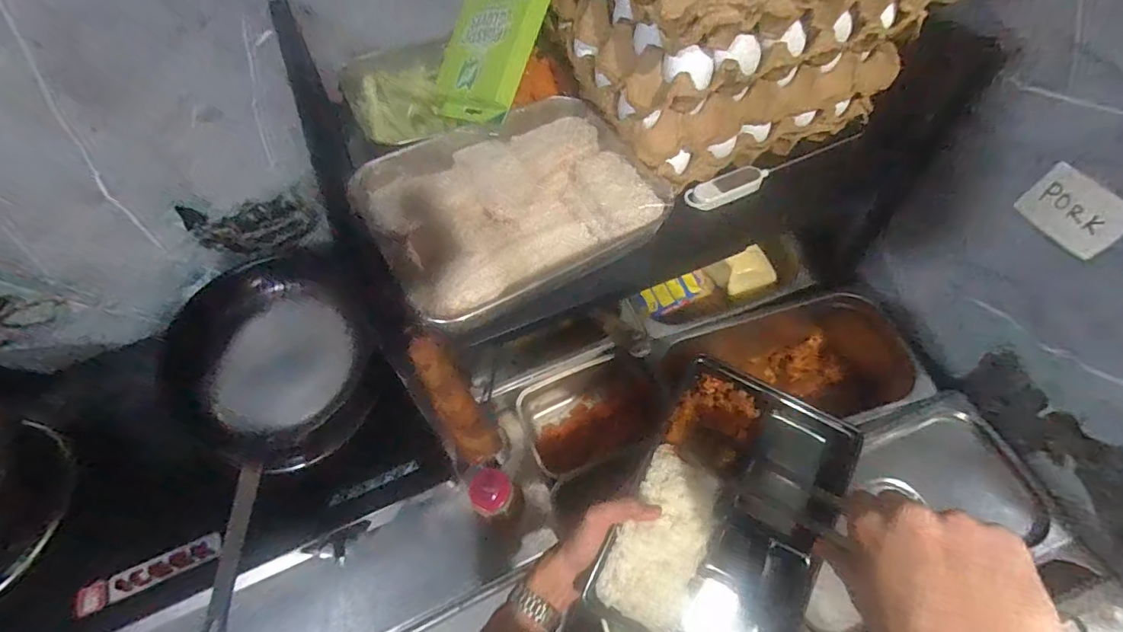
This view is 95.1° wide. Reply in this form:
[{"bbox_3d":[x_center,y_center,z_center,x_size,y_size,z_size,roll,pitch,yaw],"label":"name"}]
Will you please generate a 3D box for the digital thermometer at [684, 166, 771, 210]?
[{"bbox_3d":[0.168,-0.130,0.519,0.092,0.012,0.027,-23,63,-10],"label":"digital thermometer"}]

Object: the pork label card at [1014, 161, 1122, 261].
[{"bbox_3d":[0.435,-0.089,0.436,0.006,0.054,0.074,-21,63,-9],"label":"pork label card"}]

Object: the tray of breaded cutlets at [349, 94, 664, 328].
[{"bbox_3d":[-0.047,-0.104,0.476,0.244,0.052,0.199,-33,66,-15],"label":"tray of breaded cutlets"}]

